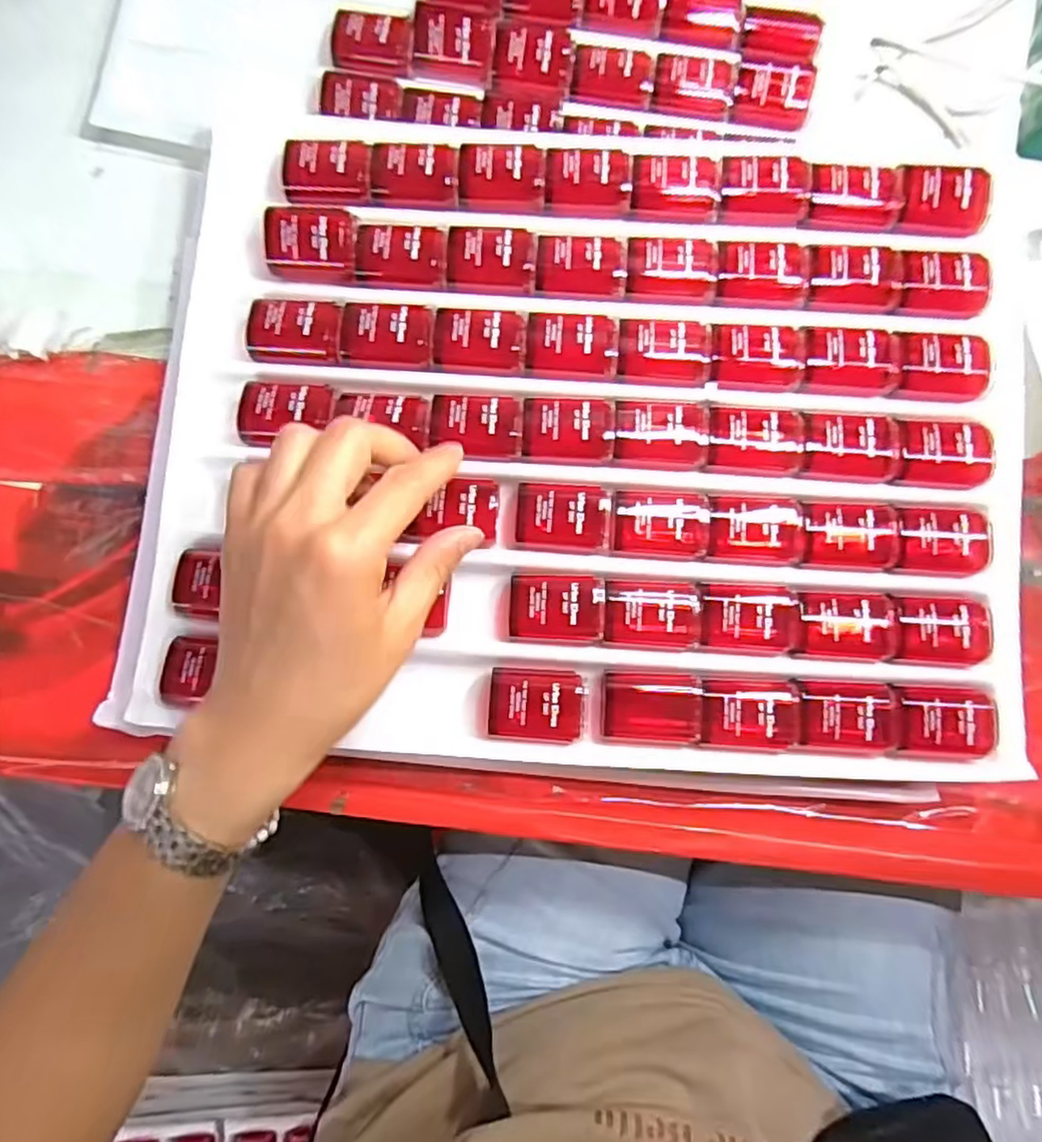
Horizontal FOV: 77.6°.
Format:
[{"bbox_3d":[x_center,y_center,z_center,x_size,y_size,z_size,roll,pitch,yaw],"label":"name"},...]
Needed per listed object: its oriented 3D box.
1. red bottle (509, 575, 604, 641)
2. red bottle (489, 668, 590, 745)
[{"bbox_3d":[0.016,0.016,0.291,0.041,0.012,0.028,2,86,1],"label":"red bottle"},{"bbox_3d":[0.008,0.059,0.286,0.044,0.012,0.030,3,86,1],"label":"red bottle"}]

